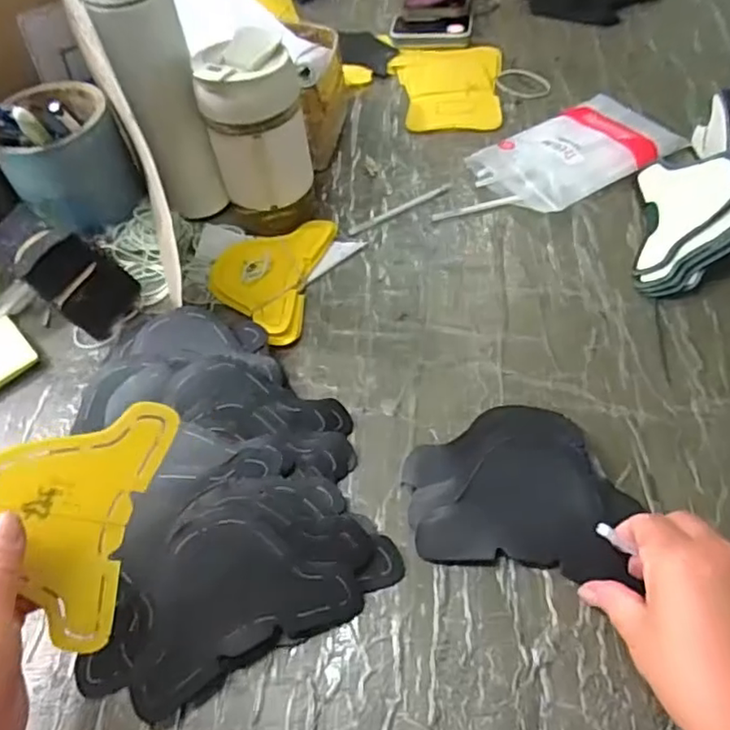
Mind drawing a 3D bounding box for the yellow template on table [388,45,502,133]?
[{"bbox_3d":[0.092,-0.308,0.695,0.120,0.004,0.144,-3,58,6],"label":"yellow template on table"}]

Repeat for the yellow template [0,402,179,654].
[{"bbox_3d":[-0.160,0.079,0.328,0.005,0.087,0.132,8,80,55],"label":"yellow template"}]

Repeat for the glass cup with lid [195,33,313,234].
[{"bbox_3d":[-0.089,-0.190,0.535,0.070,0.155,0.069,-3,54,4],"label":"glass cup with lid"}]

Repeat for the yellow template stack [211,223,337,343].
[{"bbox_3d":[-0.088,-0.078,0.544,0.093,0.011,0.137,8,55,12],"label":"yellow template stack"}]

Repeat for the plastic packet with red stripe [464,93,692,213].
[{"bbox_3d":[0.198,-0.205,0.604,0.169,0.029,0.114,-26,56,-13],"label":"plastic packet with red stripe"}]

